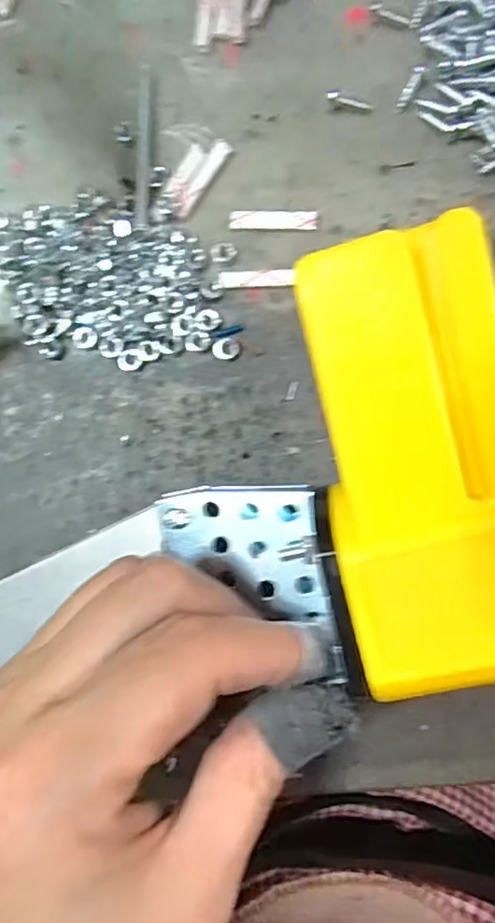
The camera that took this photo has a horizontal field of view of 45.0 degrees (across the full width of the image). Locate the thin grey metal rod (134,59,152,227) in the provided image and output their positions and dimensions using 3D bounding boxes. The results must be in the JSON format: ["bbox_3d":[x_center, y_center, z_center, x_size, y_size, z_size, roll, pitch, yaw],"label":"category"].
[{"bbox_3d":[-0.034,-0.103,0.194,0.004,0.004,0.054,1,91,4],"label":"thin grey metal rod"}]

